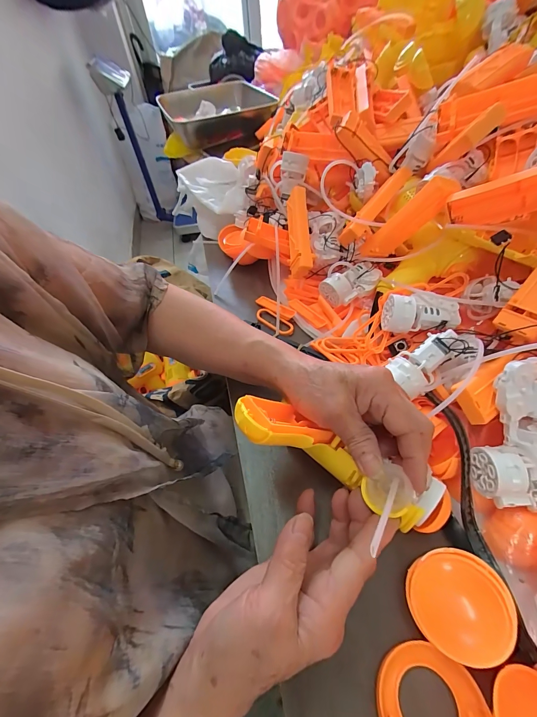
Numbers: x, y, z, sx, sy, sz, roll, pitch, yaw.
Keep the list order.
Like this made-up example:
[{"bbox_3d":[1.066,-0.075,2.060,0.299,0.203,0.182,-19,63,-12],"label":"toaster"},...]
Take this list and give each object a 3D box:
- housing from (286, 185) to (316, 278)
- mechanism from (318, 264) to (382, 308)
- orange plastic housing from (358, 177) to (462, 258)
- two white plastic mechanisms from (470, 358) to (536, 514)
[{"bbox_3d":[0.037,-0.158,0.388,0.025,0.037,0.112,-4,75,2],"label":"housing"},{"bbox_3d":[0.097,-0.086,0.367,0.064,0.028,0.032,-24,53,-14],"label":"mechanism"},{"bbox_3d":[0.144,-0.141,0.331,0.032,0.108,0.019,38,57,-10],"label":"orange plastic housing"},{"bbox_3d":[0.189,0.053,0.231,0.062,0.039,0.102,7,90,6],"label":"two white plastic mechanisms"}]

